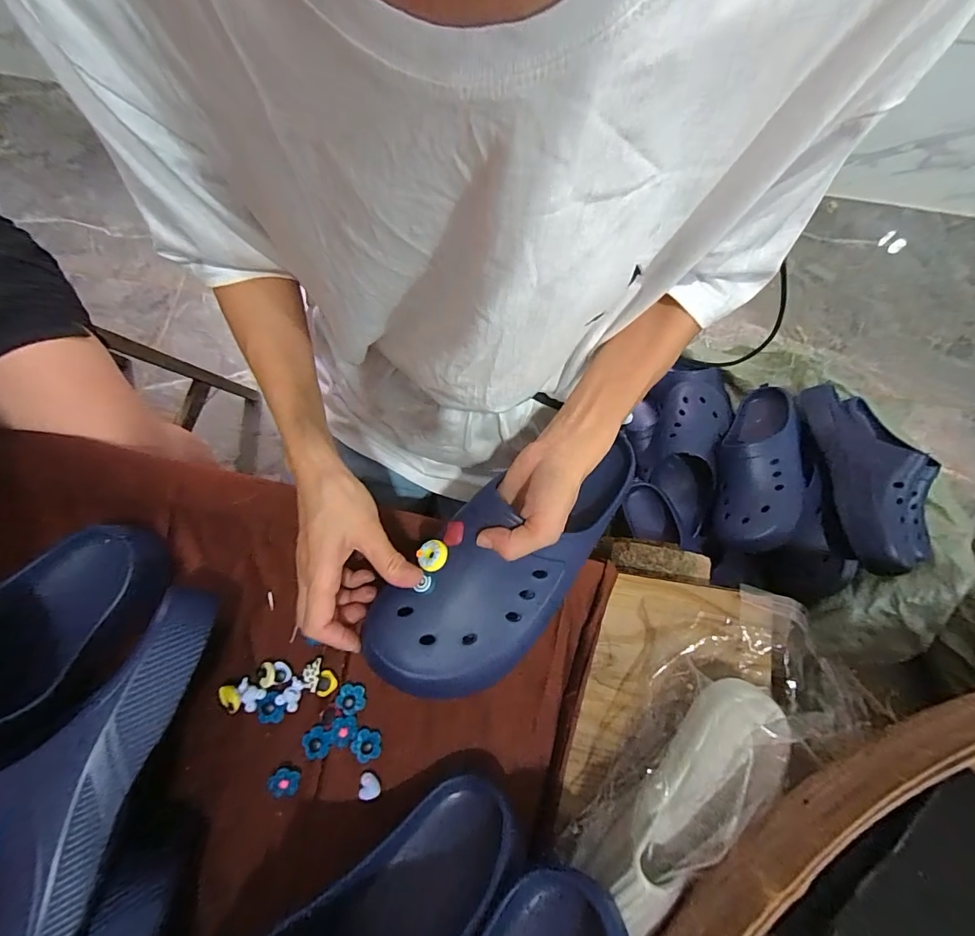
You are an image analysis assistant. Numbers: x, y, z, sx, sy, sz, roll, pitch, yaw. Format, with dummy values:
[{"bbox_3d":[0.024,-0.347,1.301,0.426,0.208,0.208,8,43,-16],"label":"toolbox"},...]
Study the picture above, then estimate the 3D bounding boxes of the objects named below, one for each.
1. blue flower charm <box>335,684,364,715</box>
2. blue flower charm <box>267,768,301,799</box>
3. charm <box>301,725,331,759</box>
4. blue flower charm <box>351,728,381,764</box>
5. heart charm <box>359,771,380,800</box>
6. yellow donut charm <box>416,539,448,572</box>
[{"bbox_3d":[-0.120,0.202,0.381,0.024,0.004,0.023,4,76,0],"label":"blue flower charm"},{"bbox_3d":[-0.172,0.265,0.367,0.023,0.009,0.021,2,76,-1],"label":"blue flower charm"},{"bbox_3d":[-0.147,0.238,0.374,0.024,0.007,0.026,0,76,-1],"label":"charm"},{"bbox_3d":[-0.104,0.239,0.375,0.024,0.005,0.025,0,76,-1],"label":"blue flower charm"},{"bbox_3d":[-0.099,0.269,0.368,0.018,0.004,0.019,8,76,1],"label":"heart charm"},{"bbox_3d":[-0.043,0.067,0.337,0.023,0.007,0.024,0,76,-1],"label":"yellow donut charm"}]

